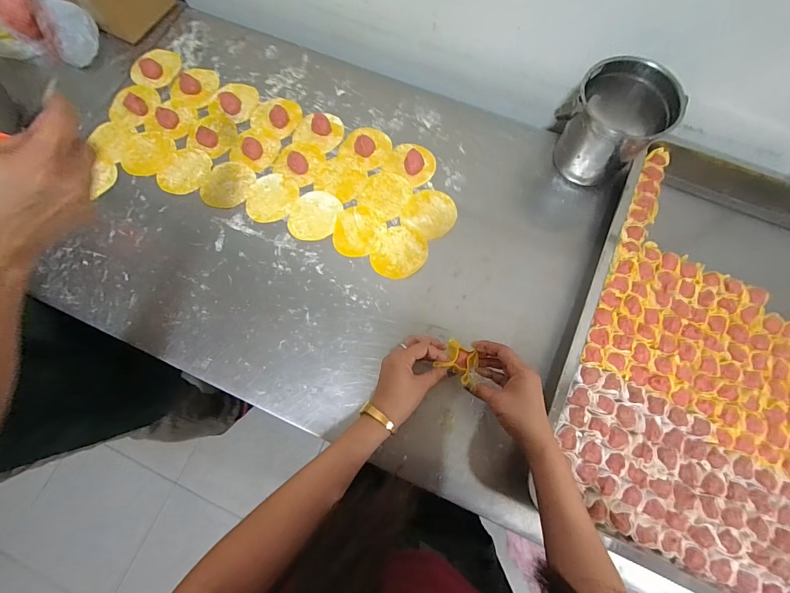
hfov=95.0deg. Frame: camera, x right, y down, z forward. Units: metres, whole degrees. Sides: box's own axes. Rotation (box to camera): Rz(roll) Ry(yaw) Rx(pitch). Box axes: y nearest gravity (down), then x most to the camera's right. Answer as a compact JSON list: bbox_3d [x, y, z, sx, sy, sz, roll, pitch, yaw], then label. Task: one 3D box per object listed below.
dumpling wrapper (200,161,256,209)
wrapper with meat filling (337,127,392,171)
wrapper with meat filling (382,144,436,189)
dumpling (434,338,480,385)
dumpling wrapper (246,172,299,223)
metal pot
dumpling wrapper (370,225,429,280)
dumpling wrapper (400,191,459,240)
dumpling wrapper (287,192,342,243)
[{"bbox_3d":[-0.279,-0.187,0.604,0.077,0.004,0.086,22,75,5],"label":"dumpling wrapper"},{"bbox_3d":[-0.049,-0.256,0.613,0.084,0.020,0.082,0,74,-1],"label":"wrapper with meat filling"},{"bbox_3d":[0.030,-0.226,0.603,0.079,0.026,0.071,35,76,8],"label":"wrapper with meat filling"},{"bbox_3d":[0.082,0.083,0.465,0.047,0.020,0.042,31,76,7],"label":"dumpling"},{"bbox_3d":[-0.204,-0.163,0.597,0.077,0.004,0.090,28,75,6],"label":"dumpling wrapper"},{"bbox_3d":[0.314,-0.251,0.554,0.142,0.148,0.112,44,78,10],"label":"metal pot"},{"bbox_3d":[0.008,-0.070,0.568,0.082,0.004,0.087,0,74,-1],"label":"dumpling wrapper"},{"bbox_3d":[0.058,-0.136,0.588,0.081,0.004,0.080,0,74,-1],"label":"dumpling wrapper"},{"bbox_3d":[-0.130,-0.131,0.584,0.075,0.004,0.087,20,75,4],"label":"dumpling wrapper"}]

